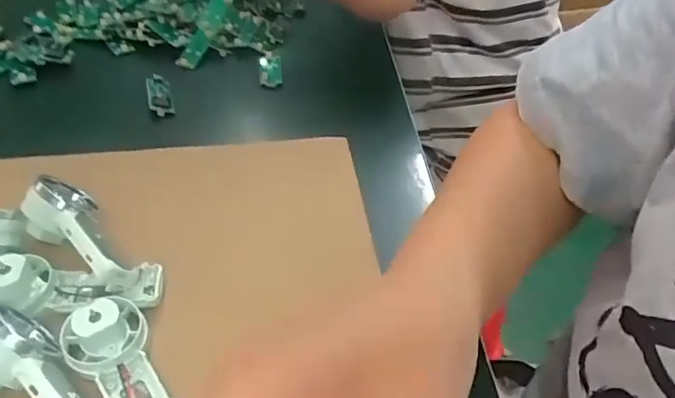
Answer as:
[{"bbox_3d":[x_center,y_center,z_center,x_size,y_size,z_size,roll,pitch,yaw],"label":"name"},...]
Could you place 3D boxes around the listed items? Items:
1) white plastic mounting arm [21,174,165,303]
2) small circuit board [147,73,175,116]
[{"bbox_3d":[-0.140,0.027,0.307,0.102,0.041,0.043,33,53,28],"label":"white plastic mounting arm"},{"bbox_3d":[-0.149,-0.088,0.453,0.018,0.008,0.052,-13,47,-14],"label":"small circuit board"}]

